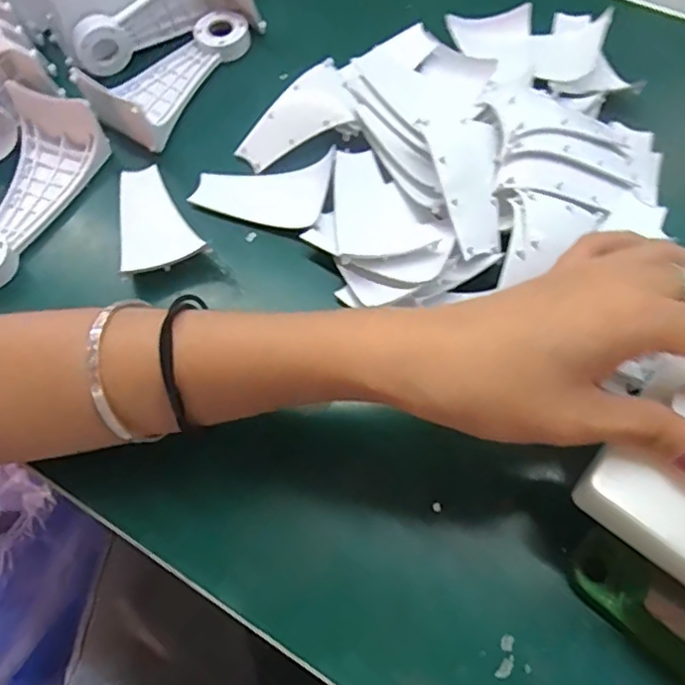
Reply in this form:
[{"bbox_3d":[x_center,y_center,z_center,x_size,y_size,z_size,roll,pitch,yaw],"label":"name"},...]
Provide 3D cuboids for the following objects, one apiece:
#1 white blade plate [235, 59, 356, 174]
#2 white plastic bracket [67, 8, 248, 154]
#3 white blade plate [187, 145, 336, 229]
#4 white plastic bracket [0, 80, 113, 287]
[{"bbox_3d":[-0.028,-0.131,0.365,0.075,0.009,0.039,-39,69,3],"label":"white blade plate"},{"bbox_3d":[-0.106,-0.173,0.380,0.050,0.036,0.122,30,69,18],"label":"white plastic bracket"},{"bbox_3d":[-0.044,-0.080,0.351,0.081,0.010,0.046,-9,67,8],"label":"white blade plate"},{"bbox_3d":[-0.187,-0.087,0.345,0.050,0.032,0.116,21,66,14],"label":"white plastic bracket"}]

